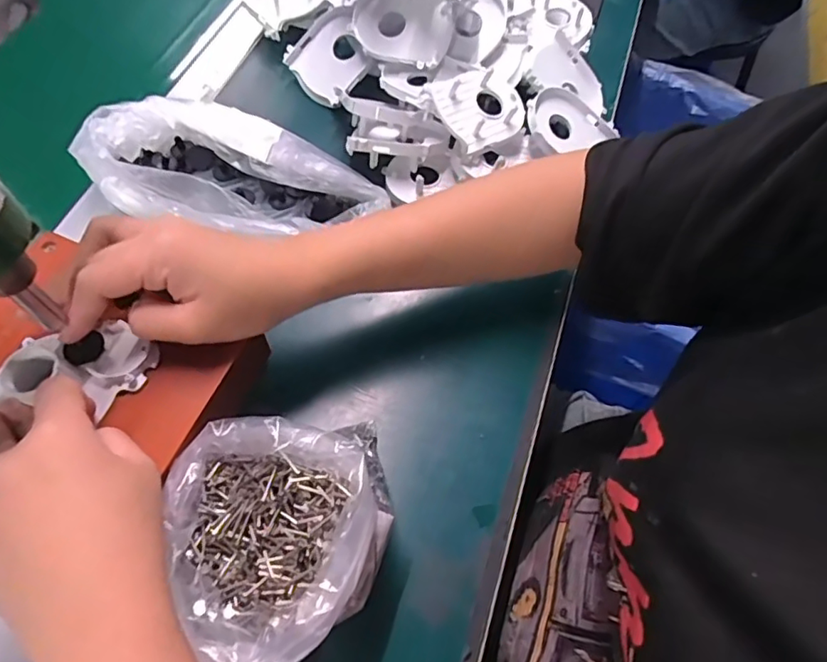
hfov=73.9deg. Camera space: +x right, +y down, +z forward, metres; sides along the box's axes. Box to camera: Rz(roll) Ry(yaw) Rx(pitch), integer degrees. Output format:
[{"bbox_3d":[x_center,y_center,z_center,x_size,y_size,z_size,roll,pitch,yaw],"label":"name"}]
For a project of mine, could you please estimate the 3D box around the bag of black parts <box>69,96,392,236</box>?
[{"bbox_3d":[-0.132,-0.119,0.423,0.226,0.062,0.134,24,63,9],"label":"bag of black parts"}]

